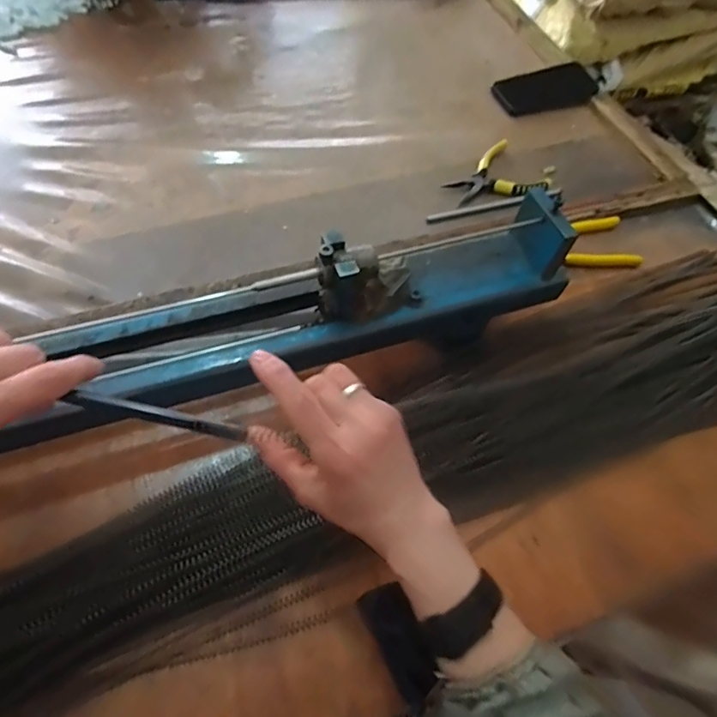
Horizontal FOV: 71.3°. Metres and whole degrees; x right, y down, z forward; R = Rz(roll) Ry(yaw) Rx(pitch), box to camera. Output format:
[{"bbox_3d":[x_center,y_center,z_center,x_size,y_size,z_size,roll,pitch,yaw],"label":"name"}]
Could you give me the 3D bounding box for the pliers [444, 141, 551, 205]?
[{"bbox_3d":[0.187,-0.254,0.701,0.125,0.023,0.110,-21,63,-16],"label":"pliers"}]

